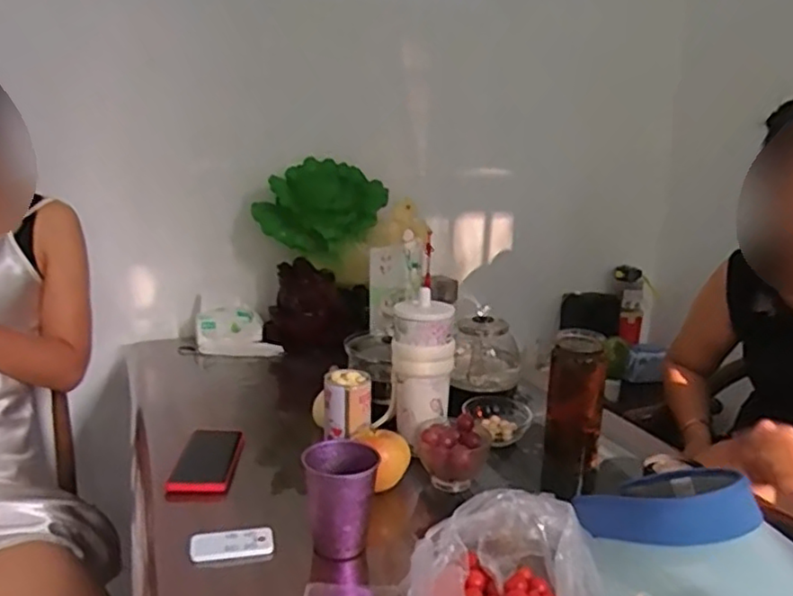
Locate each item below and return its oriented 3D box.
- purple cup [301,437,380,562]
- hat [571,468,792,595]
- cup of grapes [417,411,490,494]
[{"bbox_3d":[-0.061,0.221,0.708,0.076,0.104,0.075,2,13,0],"label":"purple cup"},{"bbox_3d":[0.319,0.243,0.665,0.250,0.103,0.246,3,13,4],"label":"hat"},{"bbox_3d":[0.077,0.214,0.862,0.093,0.082,0.076,3,13,5],"label":"cup of grapes"}]

